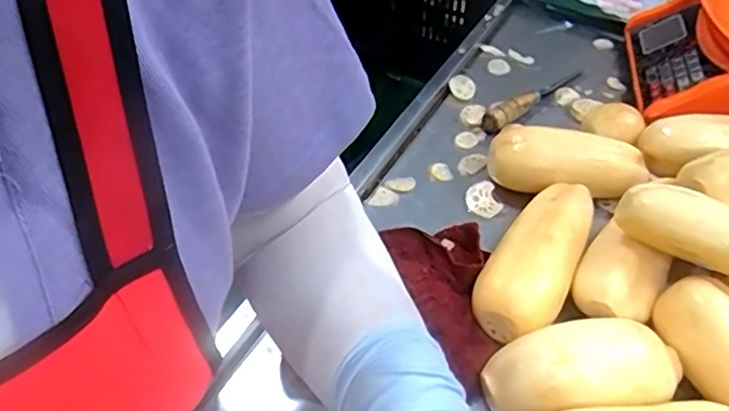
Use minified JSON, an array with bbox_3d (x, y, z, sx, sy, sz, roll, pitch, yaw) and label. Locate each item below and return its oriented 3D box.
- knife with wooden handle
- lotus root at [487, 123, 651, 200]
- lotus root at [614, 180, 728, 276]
[{"bbox_3d":[0.217,-0.139,0.798,0.191,0.021,0.029,-32,53,-28],"label":"knife with wooden handle"},{"bbox_3d":[0.218,-0.041,0.675,0.165,0.061,0.072,6,45,5],"label":"lotus root"},{"bbox_3d":[0.285,0.027,0.531,0.130,0.063,0.061,35,55,31],"label":"lotus root"}]

